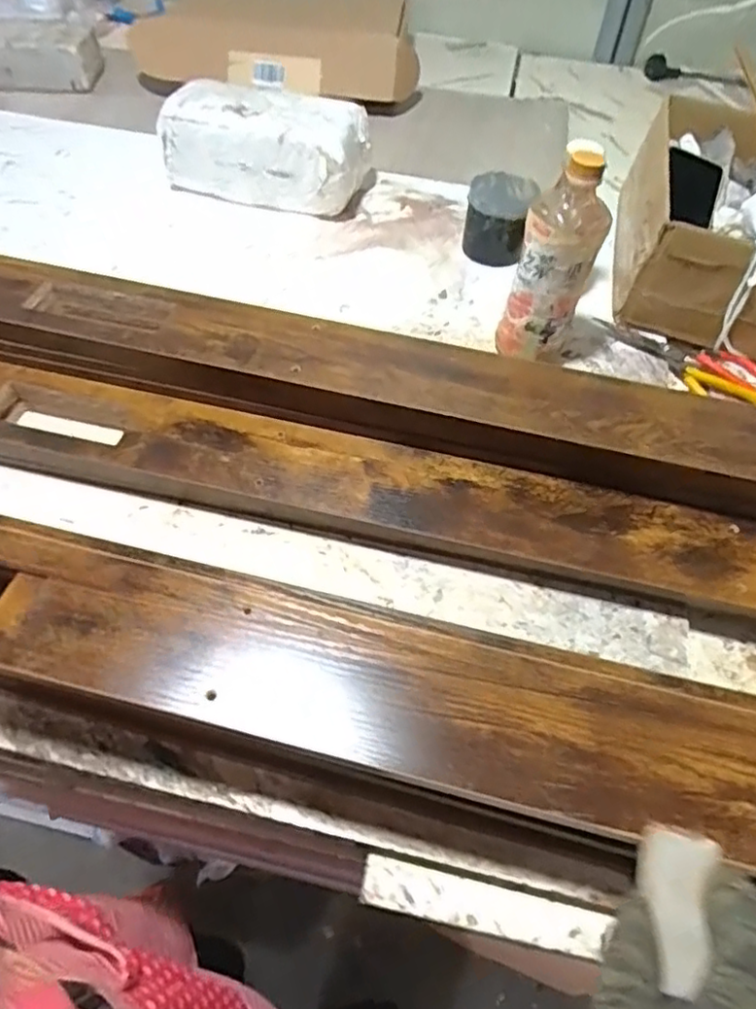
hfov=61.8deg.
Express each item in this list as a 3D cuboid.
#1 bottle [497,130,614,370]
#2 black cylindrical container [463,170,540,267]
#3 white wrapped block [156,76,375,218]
[{"bbox_3d":[0.167,-0.219,0.604,0.073,0.205,0.056,15,55,7],"label":"bottle"},{"bbox_3d":[0.149,-0.349,0.774,0.083,0.074,0.088,17,55,8],"label":"black cylindrical container"},{"bbox_3d":[-0.144,-0.448,0.794,0.244,0.126,0.110,12,55,4],"label":"white wrapped block"}]

